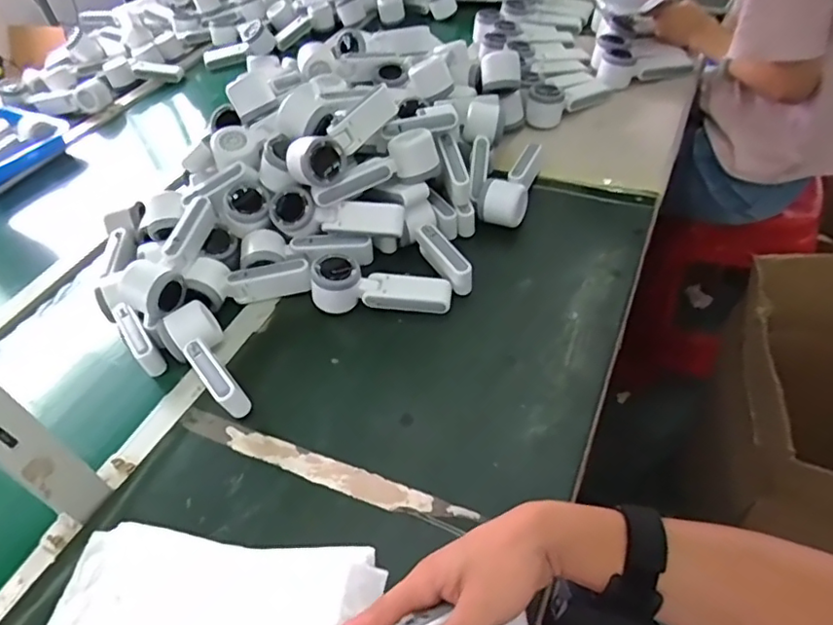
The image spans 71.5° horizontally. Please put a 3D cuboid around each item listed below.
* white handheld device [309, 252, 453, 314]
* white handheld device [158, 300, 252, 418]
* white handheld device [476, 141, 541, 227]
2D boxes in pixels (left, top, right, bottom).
[{"bbox_3d":[-0.043,-0.034,0.684,0.164,0.058,0.049,-1,47,7],"label":"white handheld device"},{"bbox_3d":[-0.230,0.053,0.641,0.062,0.055,0.151,-31,50,-20],"label":"white handheld device"},{"bbox_3d":[0.135,-0.175,0.806,0.063,0.057,0.162,13,50,20],"label":"white handheld device"}]

